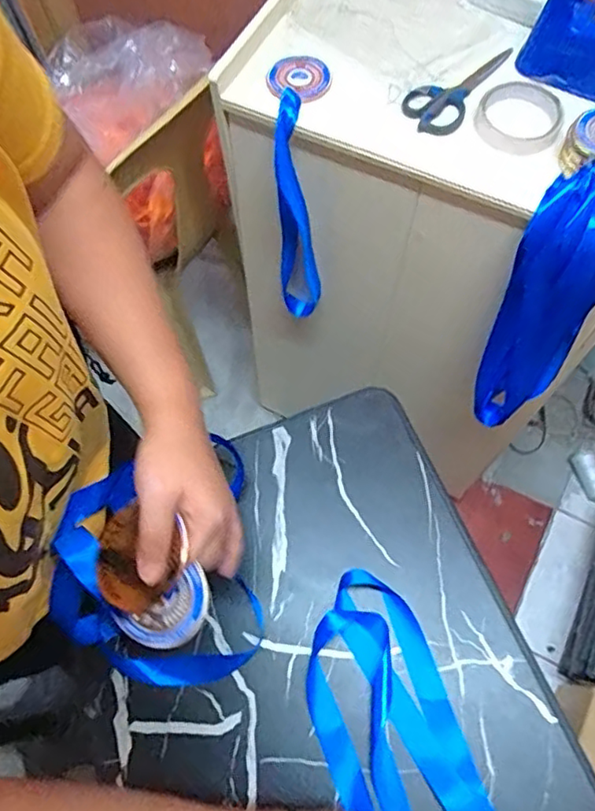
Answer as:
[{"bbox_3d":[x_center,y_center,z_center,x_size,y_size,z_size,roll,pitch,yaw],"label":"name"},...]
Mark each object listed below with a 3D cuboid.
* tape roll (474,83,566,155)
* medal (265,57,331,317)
[{"bbox_3d":[0.241,-0.312,0.654,0.088,0.019,0.087,-1,66,2],"label":"tape roll"},{"bbox_3d":[0.005,-0.279,0.824,0.070,0.323,0.156,0,66,2],"label":"medal"}]

